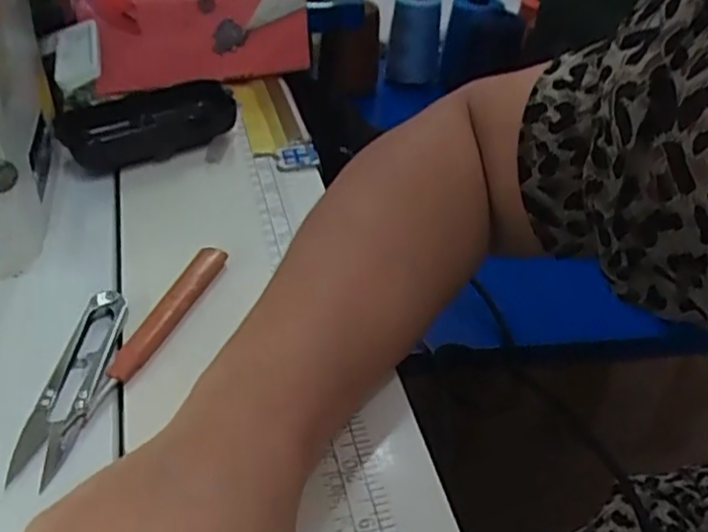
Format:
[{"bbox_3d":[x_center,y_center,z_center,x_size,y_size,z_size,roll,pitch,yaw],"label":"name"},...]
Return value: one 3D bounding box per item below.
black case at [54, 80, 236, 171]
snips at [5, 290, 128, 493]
[{"bbox_3d":[-0.131,-0.093,0.454,0.113,0.029,0.041,-22,45,-24],"label":"black case"},{"bbox_3d":[-0.122,0.049,0.308,0.021,0.011,0.099,3,40,3],"label":"snips"}]

